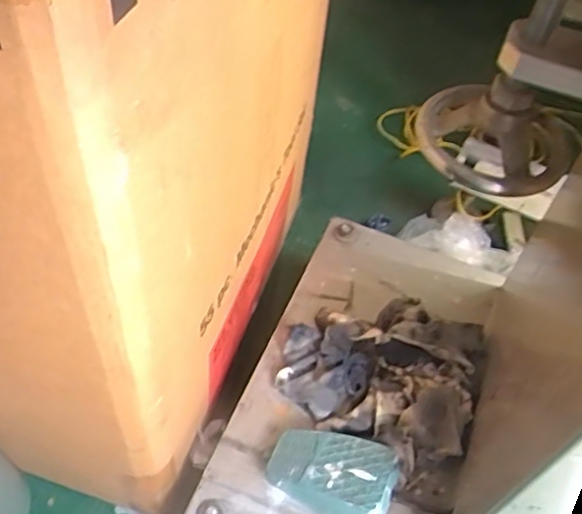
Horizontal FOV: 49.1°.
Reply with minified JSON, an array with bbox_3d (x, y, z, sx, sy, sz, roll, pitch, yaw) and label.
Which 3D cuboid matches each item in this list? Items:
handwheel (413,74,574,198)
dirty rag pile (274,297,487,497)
[{"bbox_3d":[0.121,-0.079,0.372,0.090,0.049,0.070,27,55,13],"label":"handwheel"},{"bbox_3d":[0.084,0.117,0.631,0.194,0.084,0.179,25,55,13],"label":"dirty rag pile"}]

